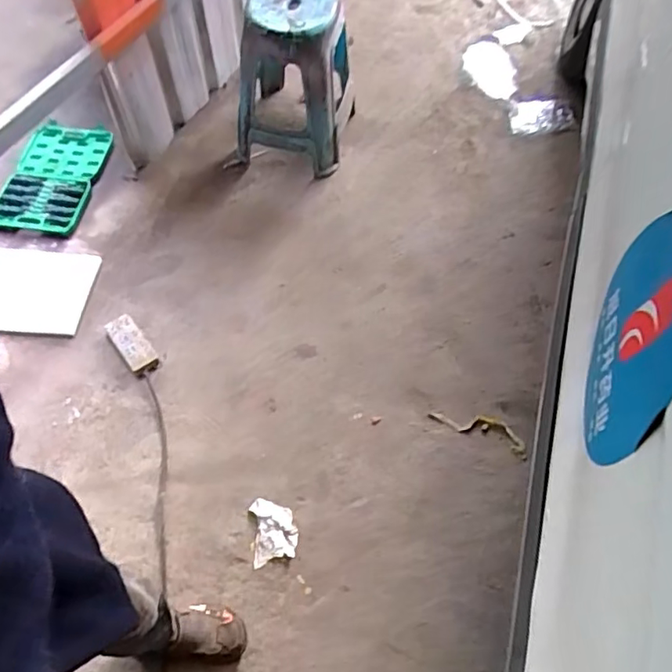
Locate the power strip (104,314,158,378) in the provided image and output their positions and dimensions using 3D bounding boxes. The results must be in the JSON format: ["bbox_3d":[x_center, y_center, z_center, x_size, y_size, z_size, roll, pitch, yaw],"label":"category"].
[{"bbox_3d":[-0.570,0.024,1.564,0.081,0.038,0.203,-33,66,-20],"label":"power strip"}]

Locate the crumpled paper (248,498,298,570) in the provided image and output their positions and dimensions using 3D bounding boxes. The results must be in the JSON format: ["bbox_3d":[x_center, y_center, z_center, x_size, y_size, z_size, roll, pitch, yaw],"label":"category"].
[{"bbox_3d":[-0.150,0.468,1.351,0.106,0.018,0.147,-7,62,-7],"label":"crumpled paper"}]

